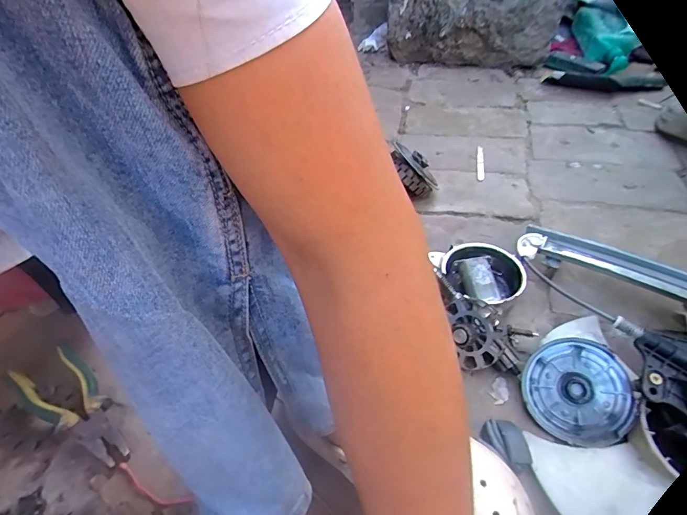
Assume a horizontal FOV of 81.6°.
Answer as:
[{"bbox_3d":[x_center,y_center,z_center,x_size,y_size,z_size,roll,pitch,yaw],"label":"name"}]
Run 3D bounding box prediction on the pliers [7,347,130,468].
[{"bbox_3d":[-0.300,0.167,0.446,0.176,0.027,0.065,26,55,28],"label":"pliers"}]

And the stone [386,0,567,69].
[{"bbox_3d":[0.330,-0.568,0.976,0.376,0.196,0.265,30,57,30],"label":"stone"}]

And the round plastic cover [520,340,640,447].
[{"bbox_3d":[0.235,0.136,0.400,0.095,0.010,0.099,-4,78,22],"label":"round plastic cover"}]

